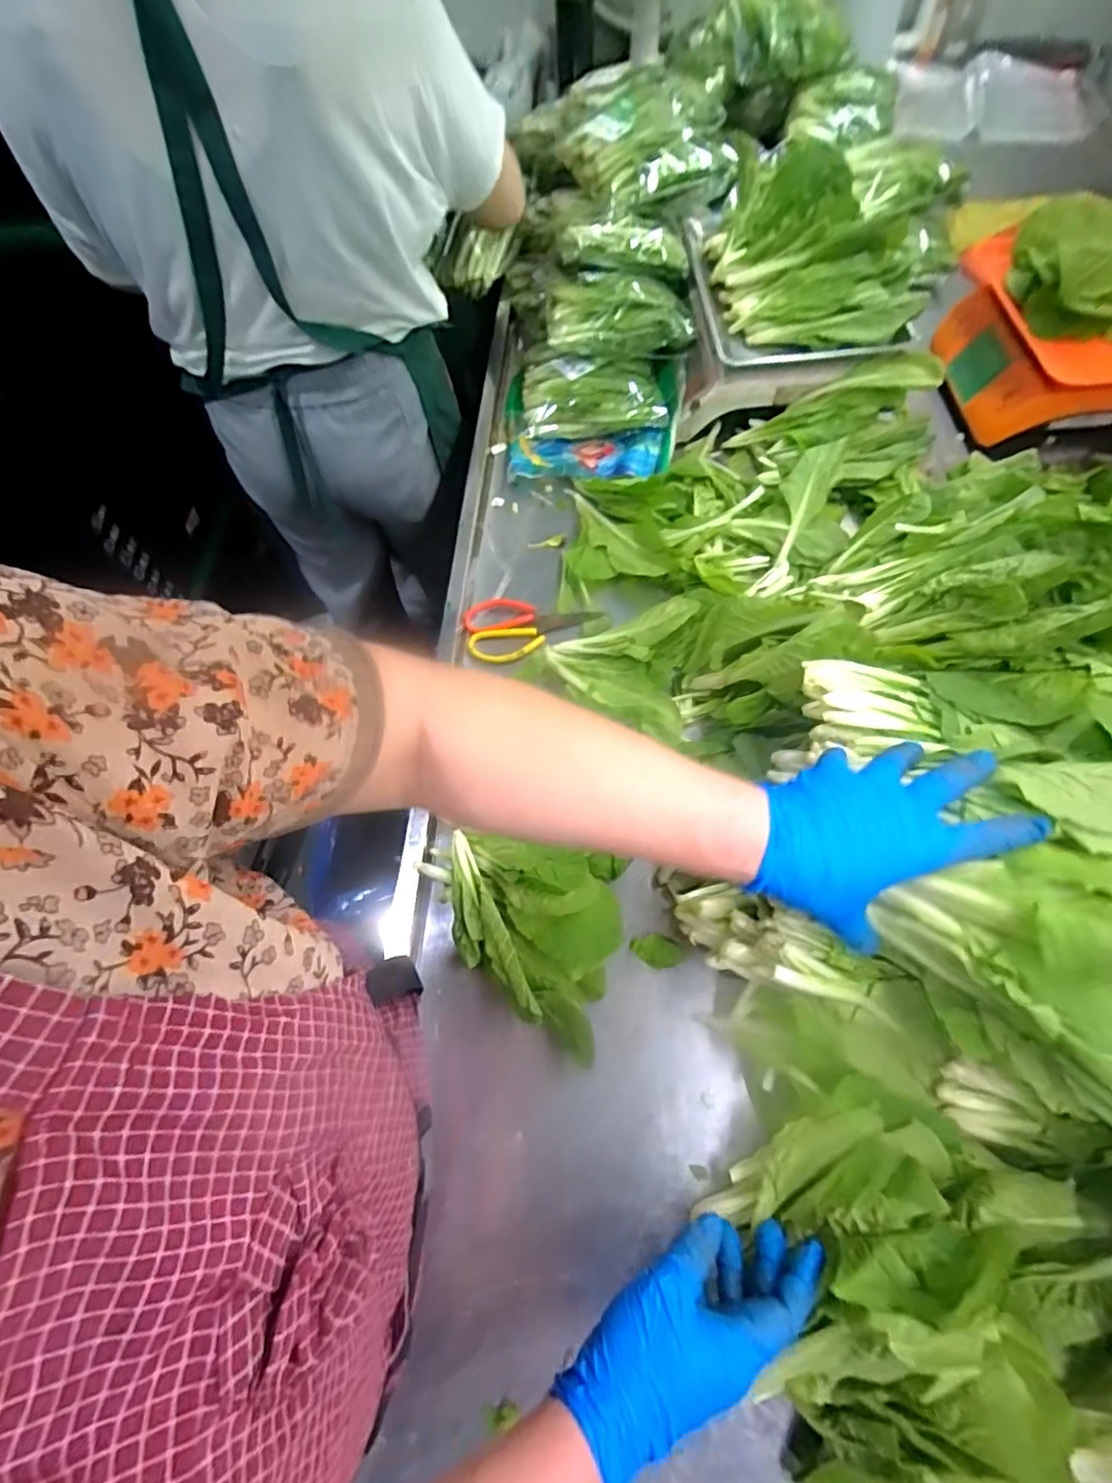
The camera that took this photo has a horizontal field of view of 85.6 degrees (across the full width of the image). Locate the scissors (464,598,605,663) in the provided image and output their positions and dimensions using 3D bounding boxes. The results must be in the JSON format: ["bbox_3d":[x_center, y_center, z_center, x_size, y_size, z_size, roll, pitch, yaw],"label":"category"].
[{"bbox_3d":[-0.028,-0.139,0.717,0.156,0.012,0.077,-5,64,1],"label":"scissors"}]

